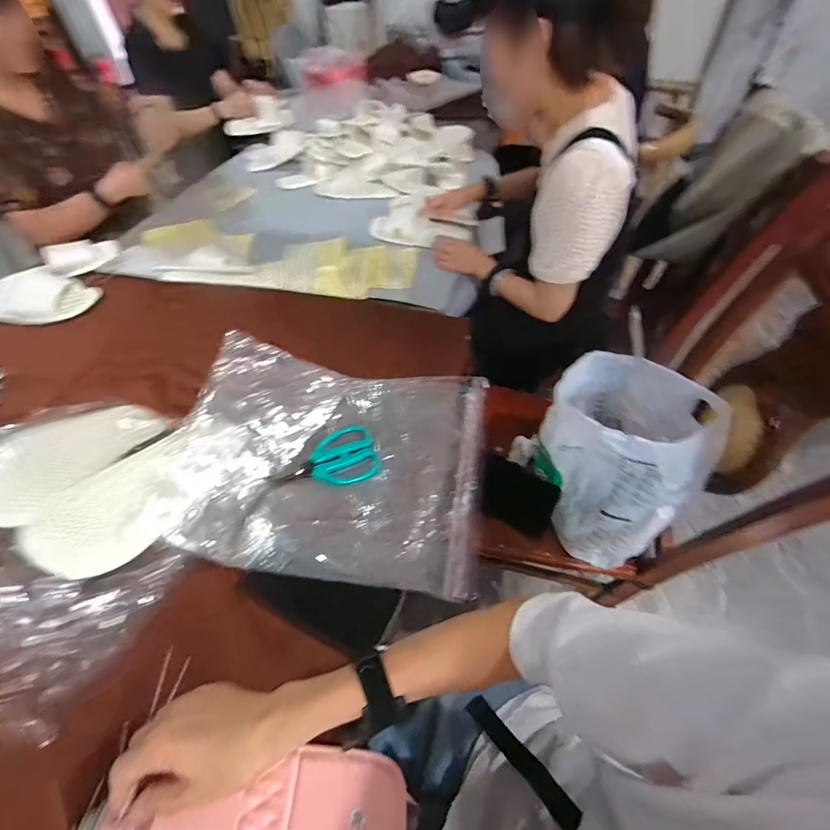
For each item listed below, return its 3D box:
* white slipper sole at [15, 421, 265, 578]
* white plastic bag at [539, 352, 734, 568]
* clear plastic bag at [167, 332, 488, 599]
[{"bbox_3d":[-0.291,0.080,0.460,0.100,0.018,0.226,45,52,7],"label":"white slipper sole"},{"bbox_3d":[0.379,0.056,0.771,0.256,0.265,0.346,-9,52,-4],"label":"white plastic bag"},{"bbox_3d":[-0.097,0.050,0.504,0.352,0.076,0.280,5,52,7],"label":"clear plastic bag"}]

